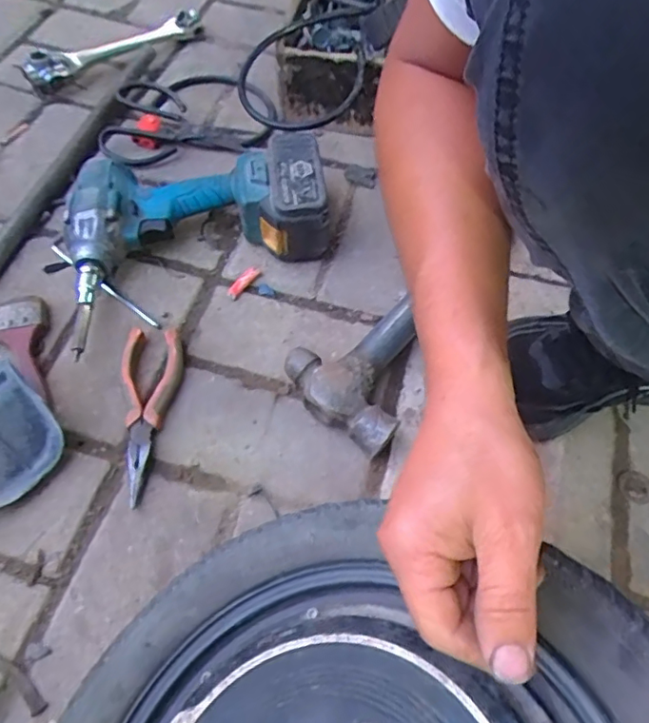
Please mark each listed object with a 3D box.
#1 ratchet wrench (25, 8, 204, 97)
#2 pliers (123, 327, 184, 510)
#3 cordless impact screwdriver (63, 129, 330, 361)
[{"bbox_3d":[-0.266,-0.408,0.728,0.247,0.039,0.048,-33,66,-22],"label":"ratchet wrench"},{"bbox_3d":[-0.144,0.040,0.472,0.047,0.022,0.152,-3,58,-6],"label":"pliers"},{"bbox_3d":[-0.126,-0.130,0.540,0.255,0.081,0.164,-8,59,-9],"label":"cordless impact screwdriver"}]

